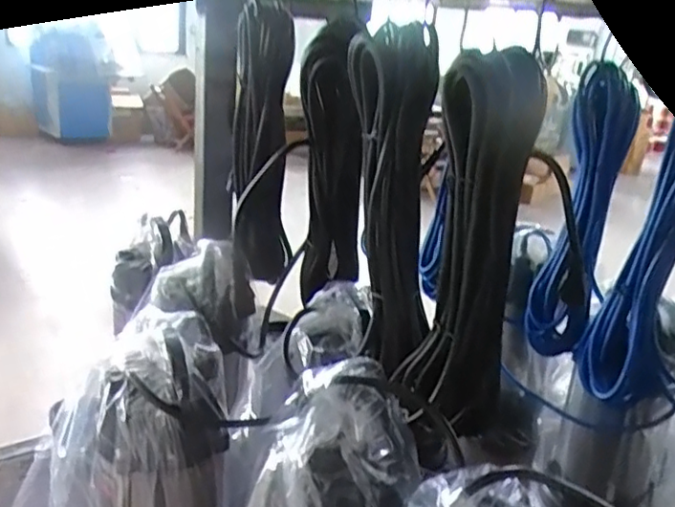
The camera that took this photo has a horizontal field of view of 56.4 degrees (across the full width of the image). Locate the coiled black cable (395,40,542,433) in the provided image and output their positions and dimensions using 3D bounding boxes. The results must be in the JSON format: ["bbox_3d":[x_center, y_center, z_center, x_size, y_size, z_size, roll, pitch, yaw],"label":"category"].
[{"bbox_3d":[0.111,0.002,0.534,0.090,0.323,0.059,13,21,19],"label":"coiled black cable"}]

